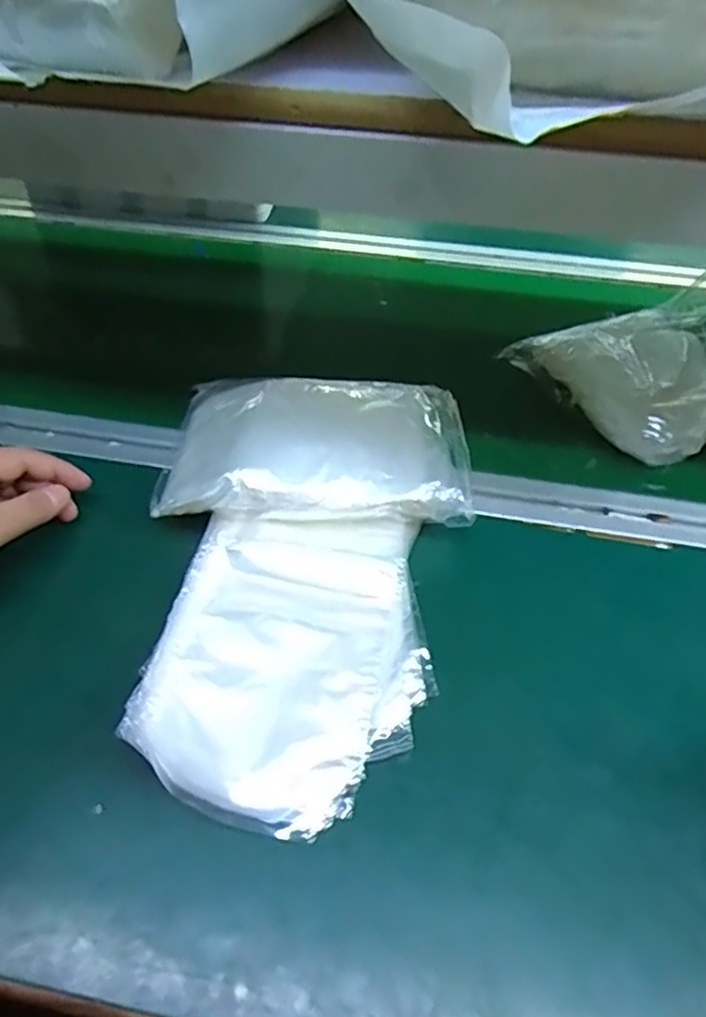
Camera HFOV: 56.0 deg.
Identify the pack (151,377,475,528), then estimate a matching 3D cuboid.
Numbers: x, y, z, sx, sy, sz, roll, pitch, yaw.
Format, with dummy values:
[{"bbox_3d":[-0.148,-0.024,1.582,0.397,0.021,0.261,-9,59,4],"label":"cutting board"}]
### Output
[{"bbox_3d":[-0.024,-0.044,0.450,0.199,0.035,0.127,2,47,-1],"label":"pack"}]

